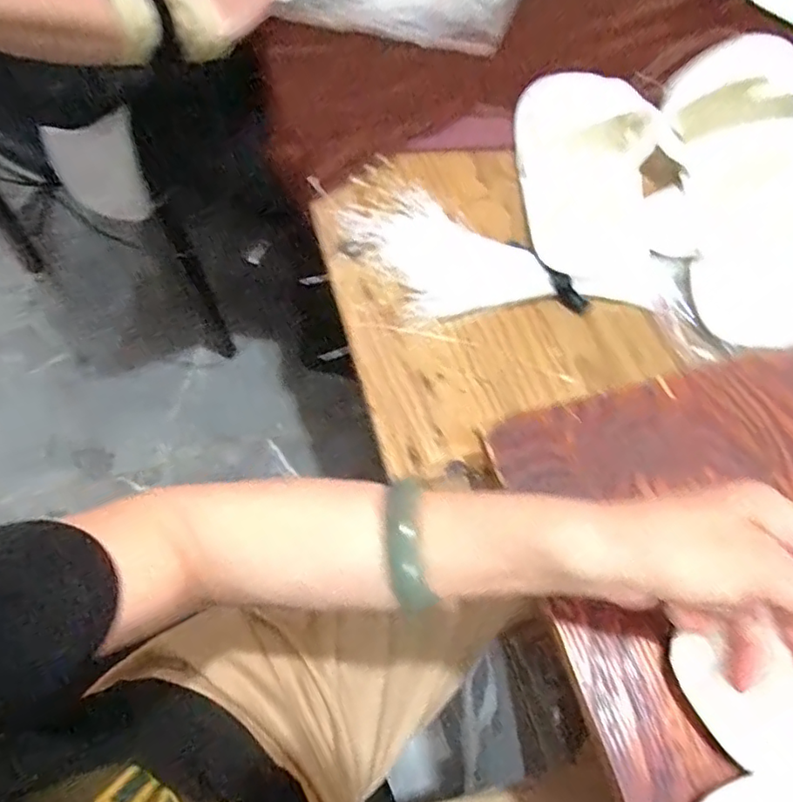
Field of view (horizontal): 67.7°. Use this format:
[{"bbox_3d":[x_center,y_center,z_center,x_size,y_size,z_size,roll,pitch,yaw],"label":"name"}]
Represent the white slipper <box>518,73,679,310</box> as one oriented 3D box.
[{"bbox_3d":[0.177,-0.209,0.530,0.124,0.052,0.277,0,60,1],"label":"white slipper"}]

